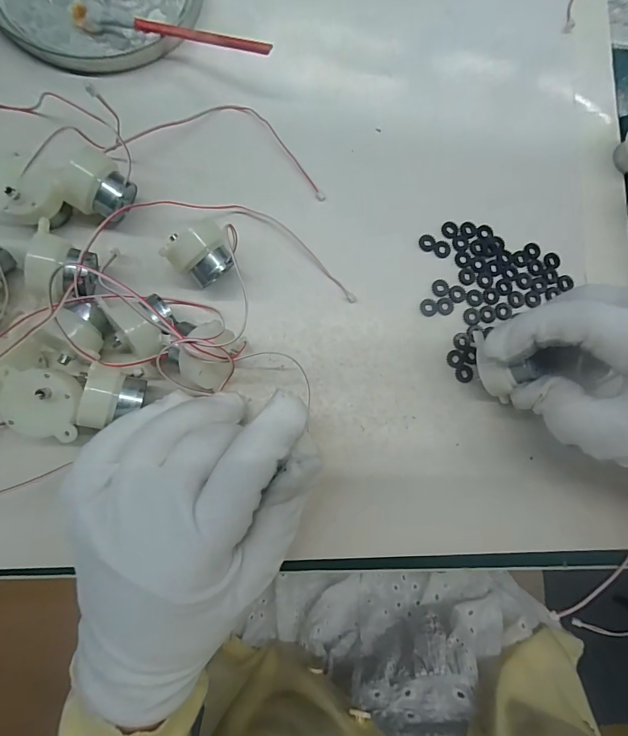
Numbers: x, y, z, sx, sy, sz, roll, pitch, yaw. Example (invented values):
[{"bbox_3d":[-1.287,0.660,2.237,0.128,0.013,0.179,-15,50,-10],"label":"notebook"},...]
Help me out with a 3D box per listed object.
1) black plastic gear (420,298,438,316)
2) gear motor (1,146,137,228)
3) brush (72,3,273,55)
[{"bbox_3d":[0.070,-0.037,0.226,0.011,0.004,0.011,-5,84,-6],"label":"black plastic gear"},{"bbox_3d":[-0.123,-0.087,0.195,0.054,0.033,0.032,-44,89,-8],"label":"gear motor"},{"bbox_3d":[-0.082,-0.191,0.212,0.123,0.009,0.008,17,82,9],"label":"brush"}]

